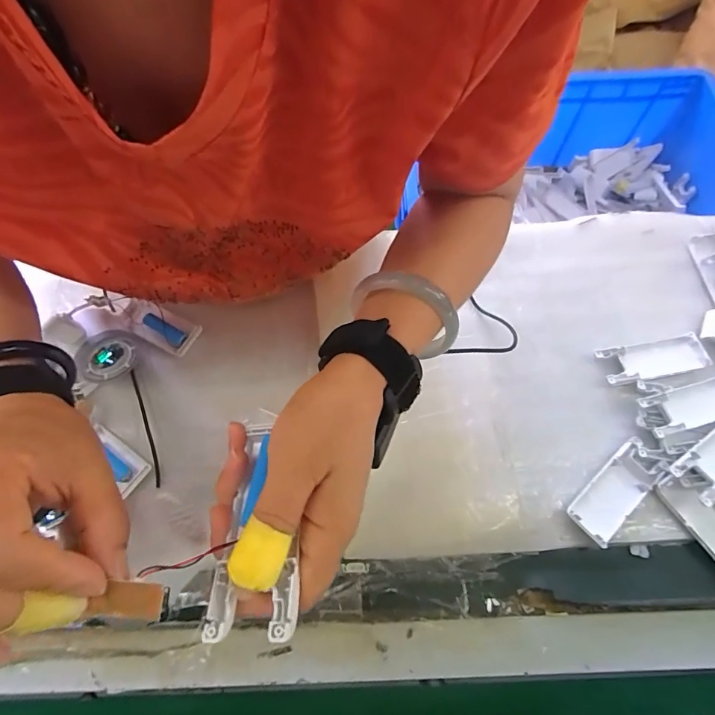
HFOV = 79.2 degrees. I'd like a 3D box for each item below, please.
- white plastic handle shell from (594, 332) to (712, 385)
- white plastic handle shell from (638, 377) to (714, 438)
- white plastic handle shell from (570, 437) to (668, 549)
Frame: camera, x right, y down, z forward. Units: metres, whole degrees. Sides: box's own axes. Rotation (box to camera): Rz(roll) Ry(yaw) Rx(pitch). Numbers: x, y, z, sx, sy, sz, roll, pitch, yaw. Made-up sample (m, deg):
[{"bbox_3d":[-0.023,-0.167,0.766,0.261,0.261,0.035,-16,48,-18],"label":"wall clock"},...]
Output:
[{"bbox_3d":[0.302,0.001,0.442,0.103,0.008,0.040,-10,67,-4],"label":"white plastic handle shell"},{"bbox_3d":[0.323,0.045,0.415,0.100,0.016,0.039,-16,67,-6],"label":"white plastic handle shell"},{"bbox_3d":[0.237,0.120,0.392,0.105,0.018,0.041,-38,71,-14],"label":"white plastic handle shell"}]

